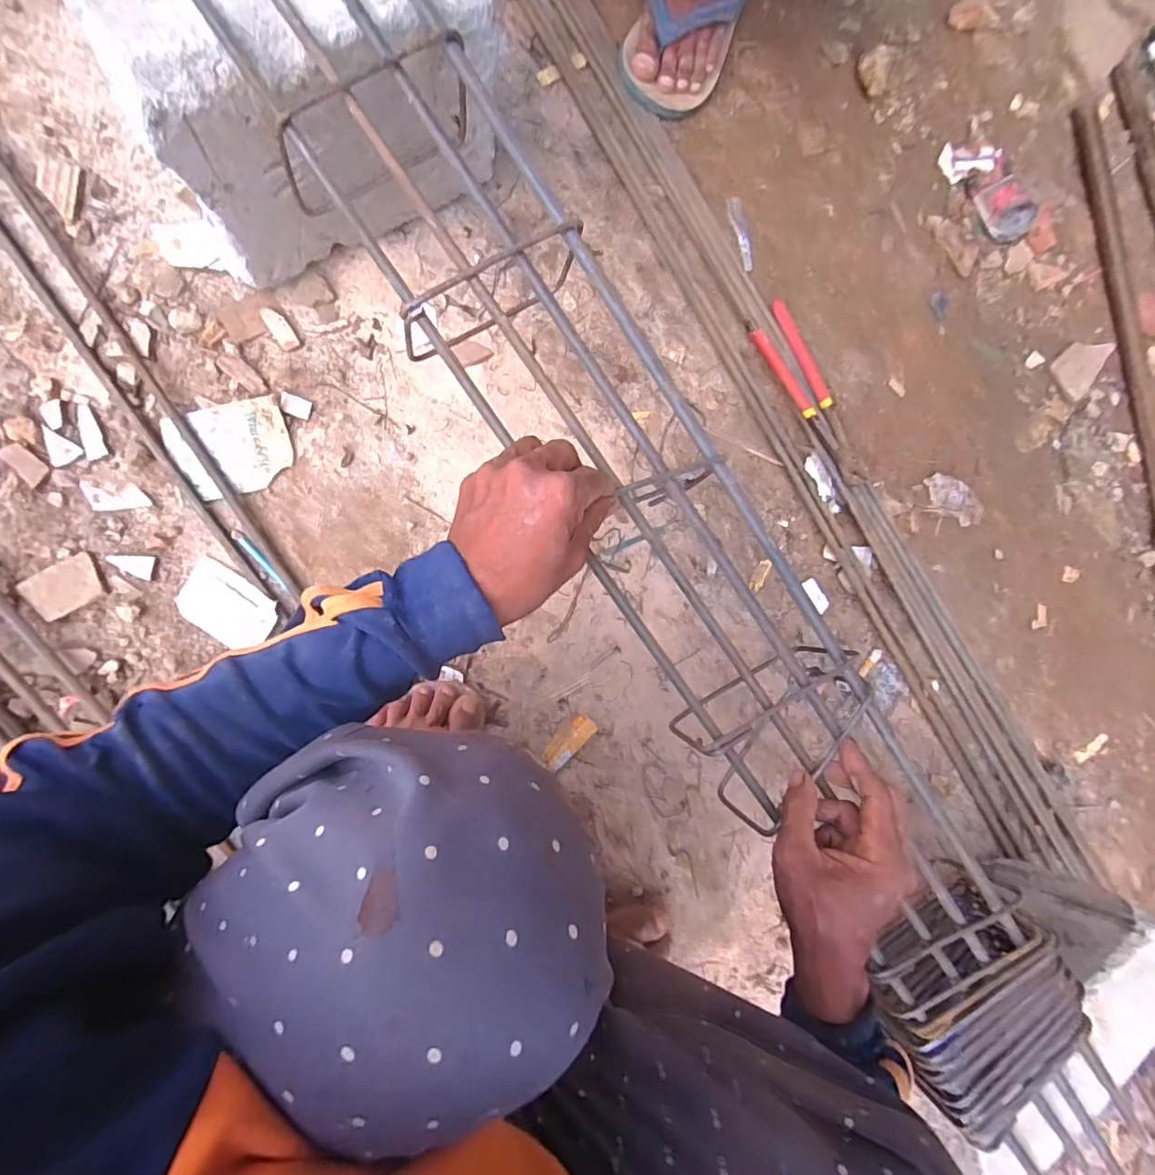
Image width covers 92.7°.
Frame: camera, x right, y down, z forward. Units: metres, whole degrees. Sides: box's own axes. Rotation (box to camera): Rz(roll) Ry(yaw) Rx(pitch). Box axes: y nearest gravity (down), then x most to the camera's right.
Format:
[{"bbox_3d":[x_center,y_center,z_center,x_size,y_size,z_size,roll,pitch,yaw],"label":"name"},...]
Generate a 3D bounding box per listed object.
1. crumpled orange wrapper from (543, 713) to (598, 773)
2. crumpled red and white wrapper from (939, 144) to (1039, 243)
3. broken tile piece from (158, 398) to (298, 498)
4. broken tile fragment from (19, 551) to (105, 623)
[{"bbox_3d":[-0.010,0.165,0.592,0.030,0.007,0.065,45,84,-7],"label":"crumpled orange wrapper"},{"bbox_3d":[0.509,-0.491,0.672,0.078,0.019,0.136,-38,96,-7],"label":"crumpled red and white wrapper"},{"bbox_3d":[-0.330,-0.132,0.526,0.104,0.008,0.082,-17,93,-9],"label":"broken tile piece"},{"bbox_3d":[-0.466,0.001,0.498,0.061,0.014,0.044,-28,95,-8],"label":"broken tile fragment"}]

